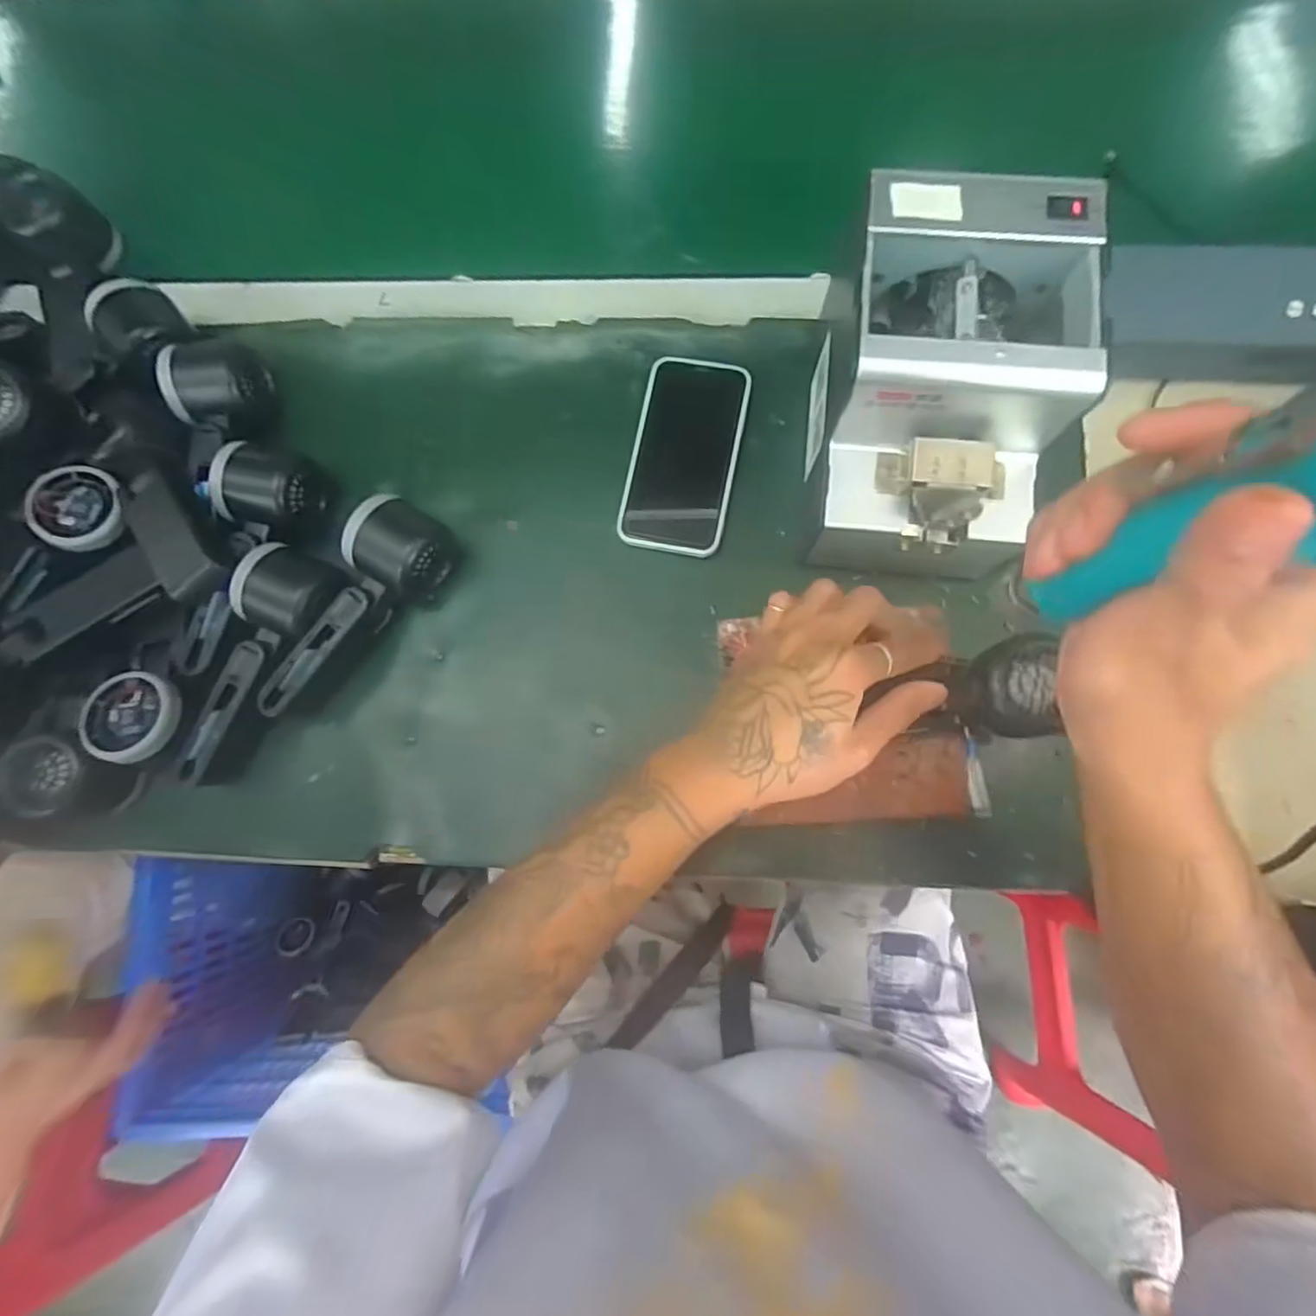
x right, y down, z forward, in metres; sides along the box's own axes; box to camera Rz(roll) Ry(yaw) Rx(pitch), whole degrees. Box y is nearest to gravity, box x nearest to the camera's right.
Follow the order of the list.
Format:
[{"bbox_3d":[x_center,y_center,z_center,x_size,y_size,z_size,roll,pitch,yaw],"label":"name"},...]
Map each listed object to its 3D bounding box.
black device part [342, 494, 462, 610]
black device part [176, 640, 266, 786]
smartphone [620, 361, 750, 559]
[{"bbox_3d":[-0.174,-0.074,0.442,0.057,0.053,0.059,34,85,5],"label":"black device part"},{"bbox_3d":[-0.283,0.035,0.416,0.018,0.012,0.099,27,82,8],"label":"black device part"},{"bbox_3d":[0.019,-0.148,0.465,0.074,0.009,0.146,11,80,5],"label":"smartphone"}]

